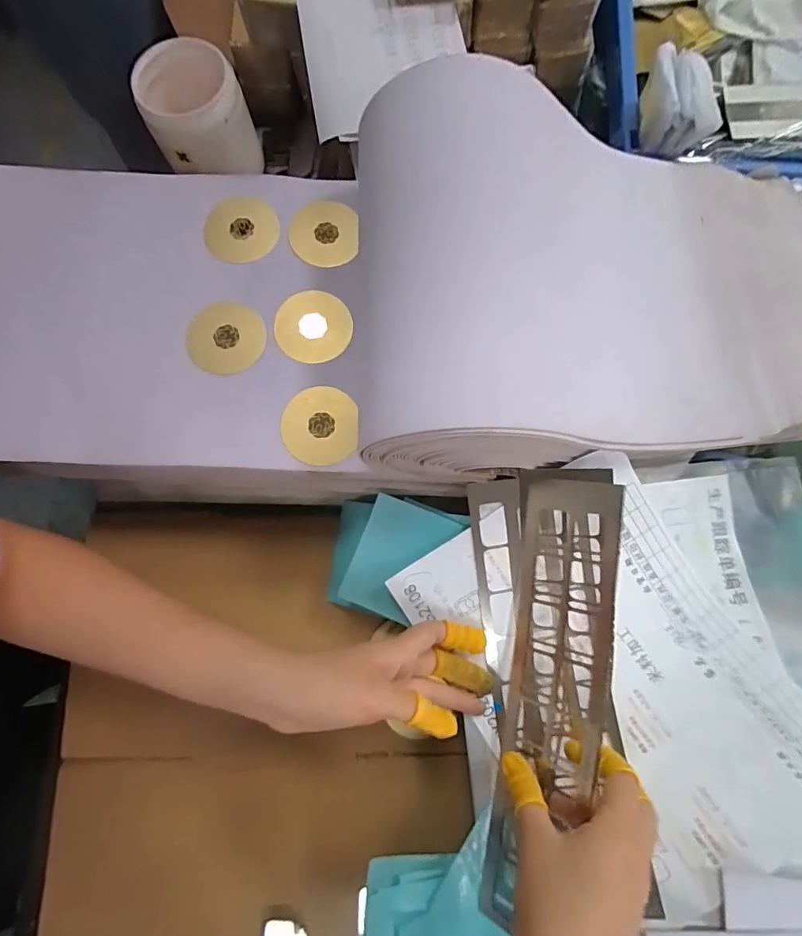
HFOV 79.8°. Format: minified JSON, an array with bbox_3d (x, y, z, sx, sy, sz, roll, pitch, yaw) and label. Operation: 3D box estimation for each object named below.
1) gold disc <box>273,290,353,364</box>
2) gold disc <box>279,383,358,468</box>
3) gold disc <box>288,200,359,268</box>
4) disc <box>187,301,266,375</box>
[{"bbox_3d":[-0.066,-0.112,0.370,0.055,0.007,0.058,0,79,-1],"label":"gold disc"},{"bbox_3d":[-0.061,-0.032,0.359,0.055,0.006,0.056,0,79,-1],"label":"gold disc"},{"bbox_3d":[-0.063,-0.193,0.394,0.056,0.010,0.054,0,79,-1],"label":"gold disc"},{"bbox_3d":[-0.135,-0.102,0.372,0.058,0.006,0.058,0,79,-1],"label":"disc"}]

